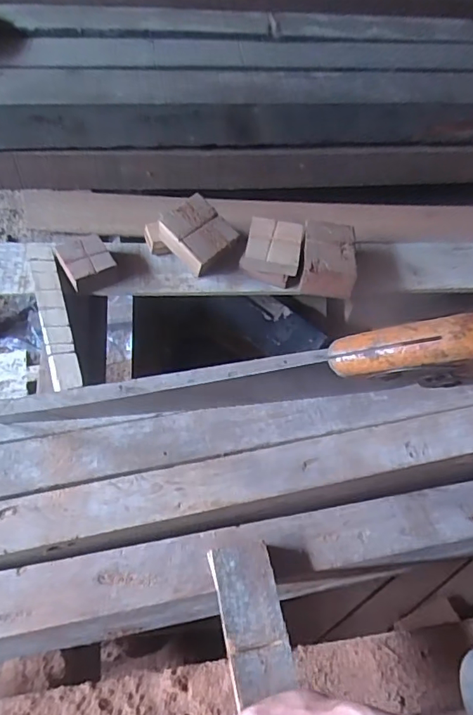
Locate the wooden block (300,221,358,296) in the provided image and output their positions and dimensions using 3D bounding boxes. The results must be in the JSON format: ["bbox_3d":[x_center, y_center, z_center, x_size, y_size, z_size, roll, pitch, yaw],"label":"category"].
[{"bbox_3d":[0.149,-0.162,0.818,0.086,0.049,0.121,9,53,0],"label":"wooden block"}]

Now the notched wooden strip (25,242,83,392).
[{"bbox_3d":[-0.271,-0.074,0.734,0.039,0.013,0.291,-14,57,-16],"label":"notched wooden strip"}]

